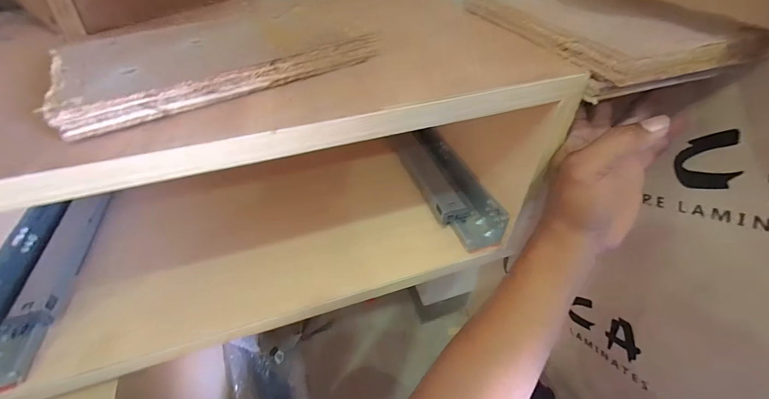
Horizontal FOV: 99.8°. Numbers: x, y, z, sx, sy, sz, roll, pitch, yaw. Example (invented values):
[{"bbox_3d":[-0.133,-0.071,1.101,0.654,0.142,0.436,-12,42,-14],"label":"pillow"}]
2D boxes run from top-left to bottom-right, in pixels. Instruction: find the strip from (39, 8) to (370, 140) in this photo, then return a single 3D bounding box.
[{"bbox_3d":[-0.127,-0.116,0.253,0.199,0.024,0.136,-25,49,-22],"label":"strip"}]

